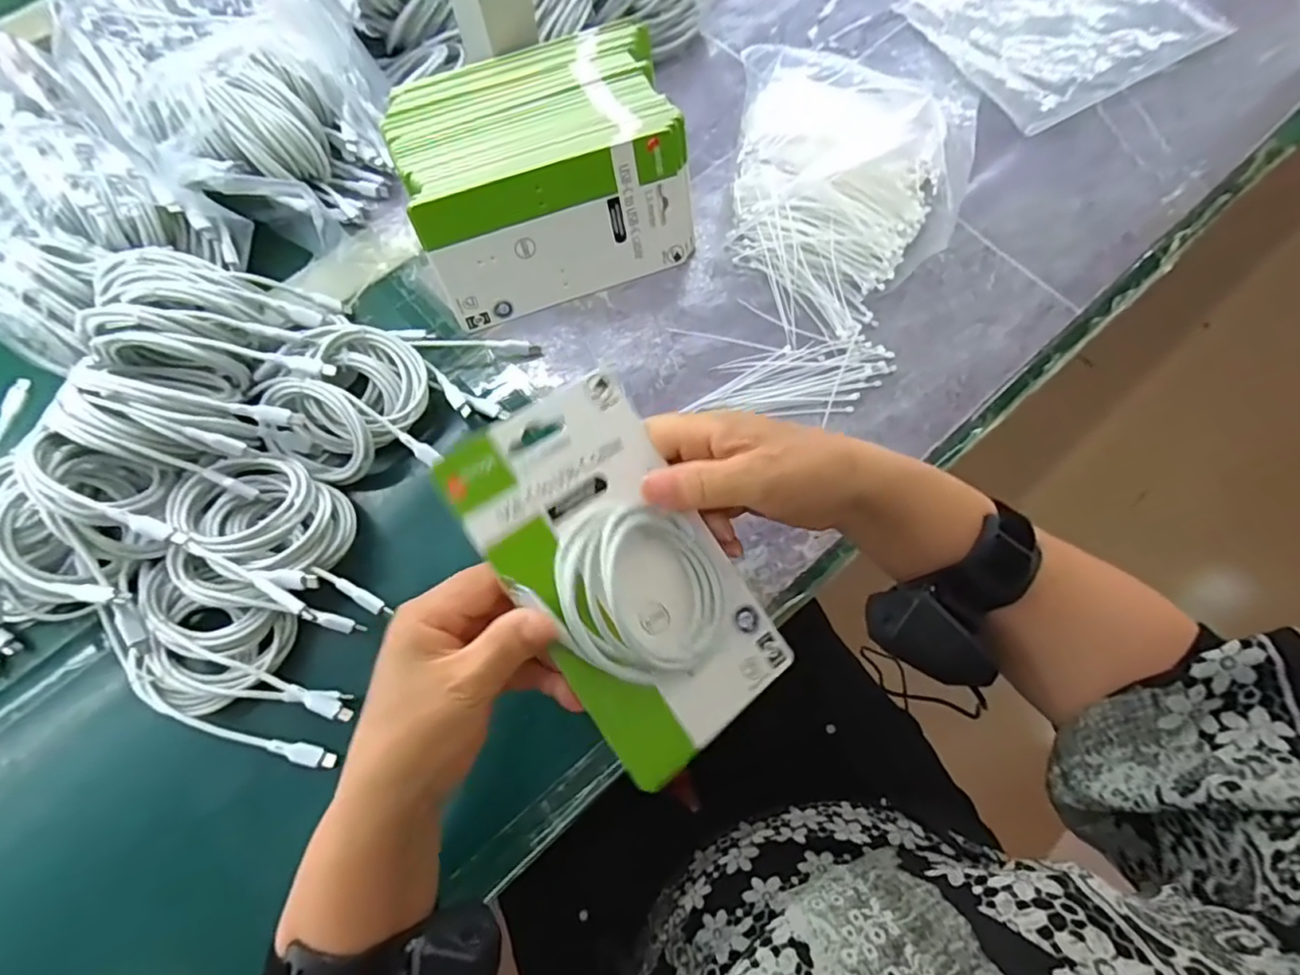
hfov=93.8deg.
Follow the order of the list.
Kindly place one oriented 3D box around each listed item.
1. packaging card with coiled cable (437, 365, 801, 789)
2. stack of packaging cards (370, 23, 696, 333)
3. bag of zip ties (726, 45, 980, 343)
[{"bbox_3d":[-0.010,0.039,0.287,0.099,0.020,0.177,-33,93,-23],"label":"packaging card with coiled cable"},{"bbox_3d":[-0.076,-0.225,0.447,0.188,0.096,0.136,-20,72,-5],"label":"stack of packaging cards"},{"bbox_3d":[0.152,-0.232,0.468,0.189,0.046,0.239,12,73,5],"label":"bag of zip ties"}]

